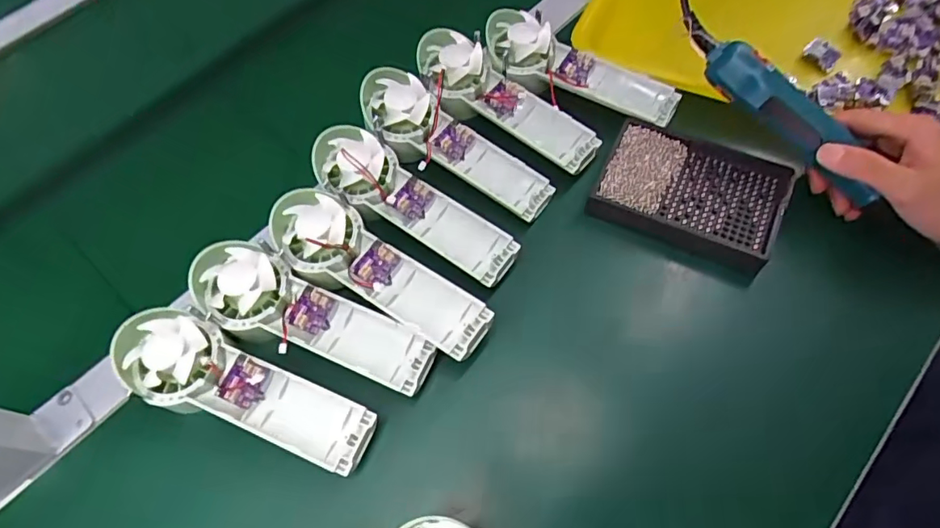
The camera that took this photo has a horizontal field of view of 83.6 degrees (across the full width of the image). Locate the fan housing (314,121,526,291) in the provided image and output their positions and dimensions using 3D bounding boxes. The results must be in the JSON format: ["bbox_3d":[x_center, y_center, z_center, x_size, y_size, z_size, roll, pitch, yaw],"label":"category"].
[{"bbox_3d":[-0.042,-0.047,0.401,0.172,0.043,0.054,31,69,18],"label":"fan housing"}]

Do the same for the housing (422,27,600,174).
[{"bbox_3d":[0.031,-0.141,0.444,0.174,0.035,0.057,34,70,19],"label":"housing"}]

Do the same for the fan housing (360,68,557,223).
[{"bbox_3d":[-0.012,-0.097,0.432,0.174,0.027,0.054,34,69,0],"label":"fan housing"}]

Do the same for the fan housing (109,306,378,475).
[{"bbox_3d":[-0.147,0.084,0.342,0.171,0.033,0.057,21,66,14],"label":"fan housing"}]

